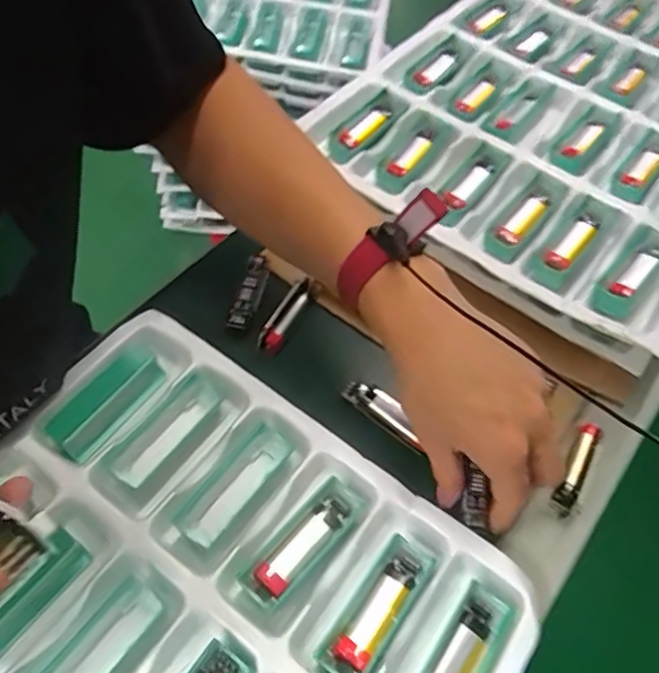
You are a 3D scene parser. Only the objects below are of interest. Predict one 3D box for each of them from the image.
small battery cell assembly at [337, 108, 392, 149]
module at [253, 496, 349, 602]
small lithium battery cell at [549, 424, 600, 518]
[{"bbox_3d":[0.029,-0.172,0.489,0.017,0.007,0.058,34,61,18],"label":"small battery cell assembly"},{"bbox_3d":[-0.016,0.120,0.341,0.019,0.008,0.069,38,63,20],"label":"module"},{"bbox_3d":[0.160,0.085,0.385,0.013,0.013,0.065,29,60,16],"label":"small lithium battery cell"}]

